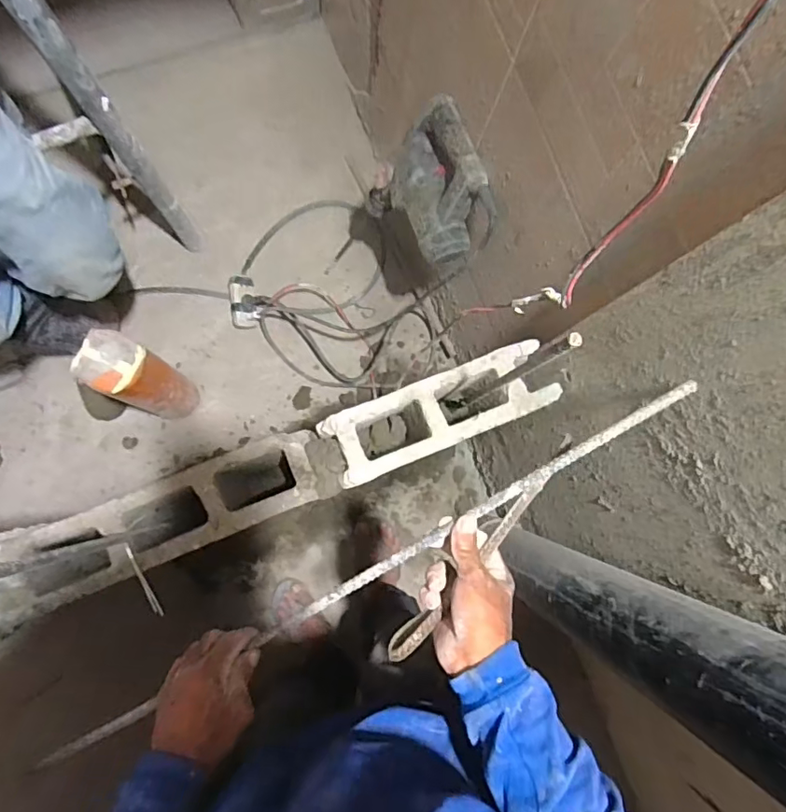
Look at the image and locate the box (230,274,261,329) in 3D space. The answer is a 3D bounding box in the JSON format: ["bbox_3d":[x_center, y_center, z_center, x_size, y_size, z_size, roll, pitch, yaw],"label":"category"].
[{"bbox_3d":[-0.355,-0.249,1.270,0.072,0.056,0.126,-8,84,-6],"label":"box"}]

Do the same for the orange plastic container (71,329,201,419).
[{"bbox_3d":[-0.490,-0.047,1.079,0.104,0.399,0.108,31,82,-1],"label":"orange plastic container"}]

